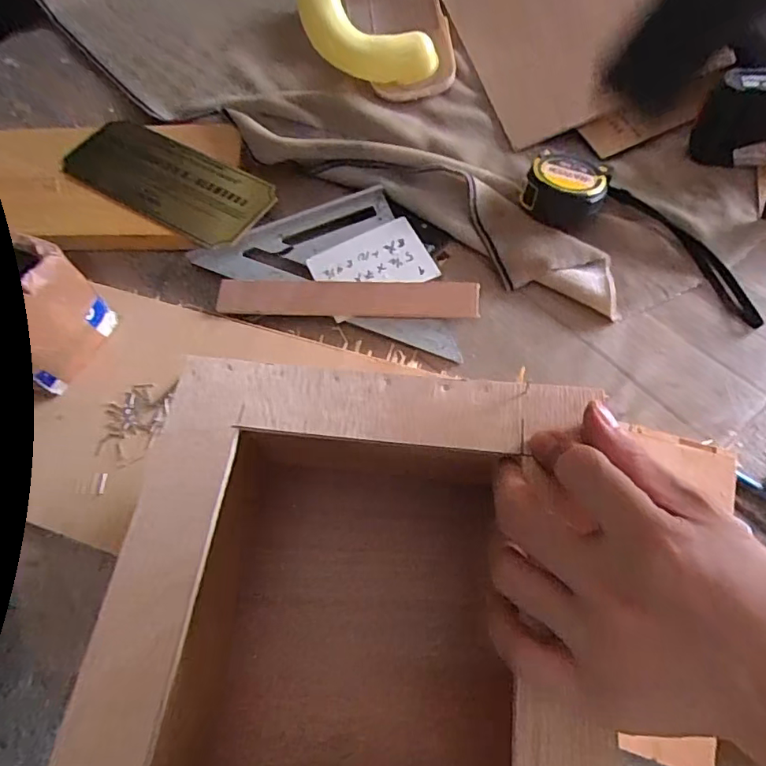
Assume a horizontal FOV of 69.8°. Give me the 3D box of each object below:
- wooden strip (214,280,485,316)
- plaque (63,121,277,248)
[{"bbox_3d":[-0.031,-0.070,0.449,0.214,0.005,0.032,2,75,7],"label":"wooden strip"},{"bbox_3d":[-0.205,-0.193,0.515,0.218,0.009,0.087,29,72,18],"label":"plaque"}]

